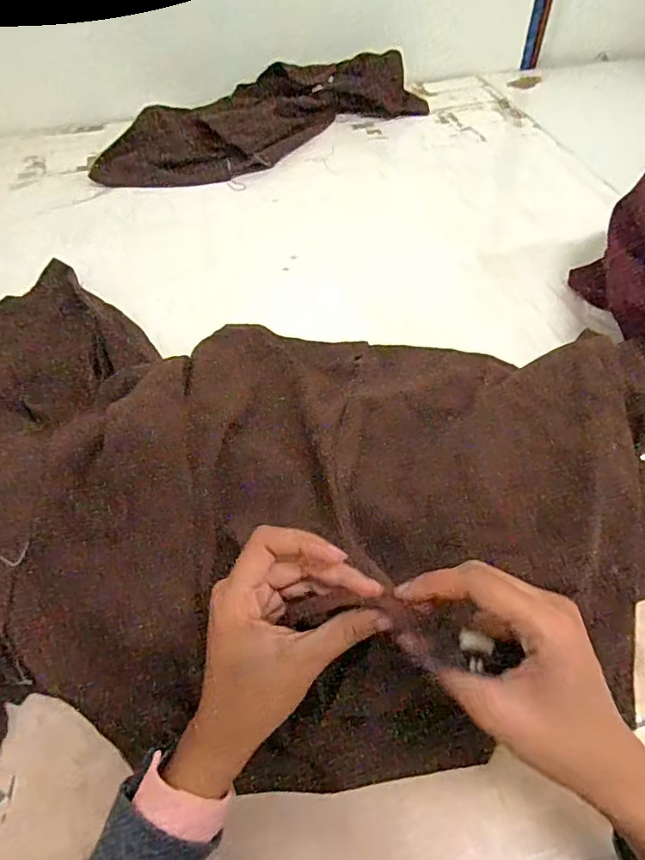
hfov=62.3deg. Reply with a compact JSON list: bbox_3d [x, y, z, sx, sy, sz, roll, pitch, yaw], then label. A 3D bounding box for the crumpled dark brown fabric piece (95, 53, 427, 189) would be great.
[{"bbox_3d":[-0.109,-0.559,0.944,0.605,0.073,0.229,-25,55,-17],"label":"crumpled dark brown fabric piece"}]

